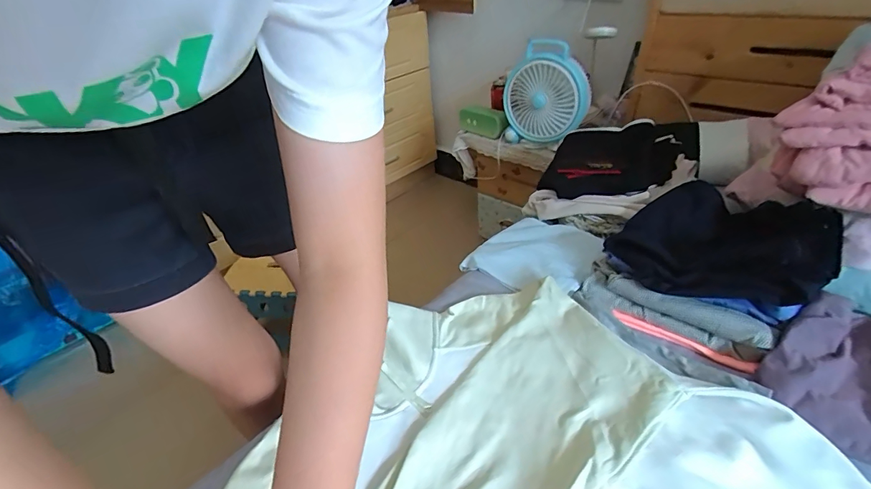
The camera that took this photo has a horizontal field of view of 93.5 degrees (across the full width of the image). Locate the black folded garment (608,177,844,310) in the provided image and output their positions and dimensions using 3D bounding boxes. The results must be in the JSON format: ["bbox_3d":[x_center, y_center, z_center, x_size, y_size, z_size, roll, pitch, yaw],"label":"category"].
[{"bbox_3d":[0.387,-0.011,0.567,0.252,0.071,0.241,26,47,36],"label":"black folded garment"}]

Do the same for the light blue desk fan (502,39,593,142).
[{"bbox_3d":[0.282,-0.380,1.043,0.220,0.228,0.087,20,43,31],"label":"light blue desk fan"}]

